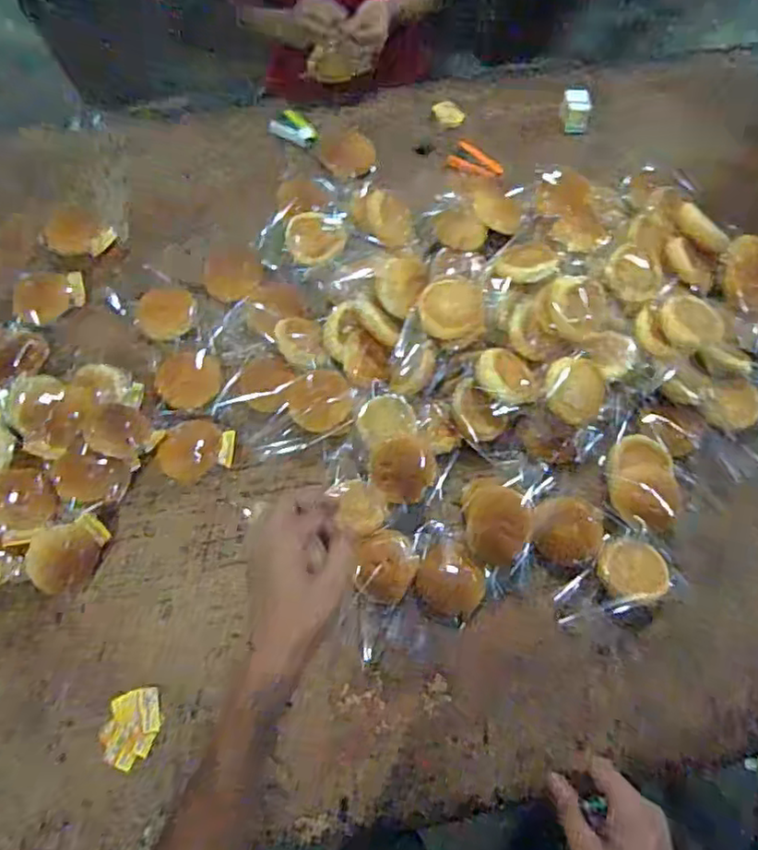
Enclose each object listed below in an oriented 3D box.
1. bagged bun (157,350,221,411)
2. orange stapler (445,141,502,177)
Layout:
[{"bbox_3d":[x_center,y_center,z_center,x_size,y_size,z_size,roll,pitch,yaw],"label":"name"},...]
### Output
[{"bbox_3d":[-0.288,-0.071,0.965,0.085,0.034,0.089,17,69,5],"label":"bagged bun"},{"bbox_3d":[0.181,-0.485,1.164,0.099,0.019,0.079,26,70,8],"label":"orange stapler"}]

